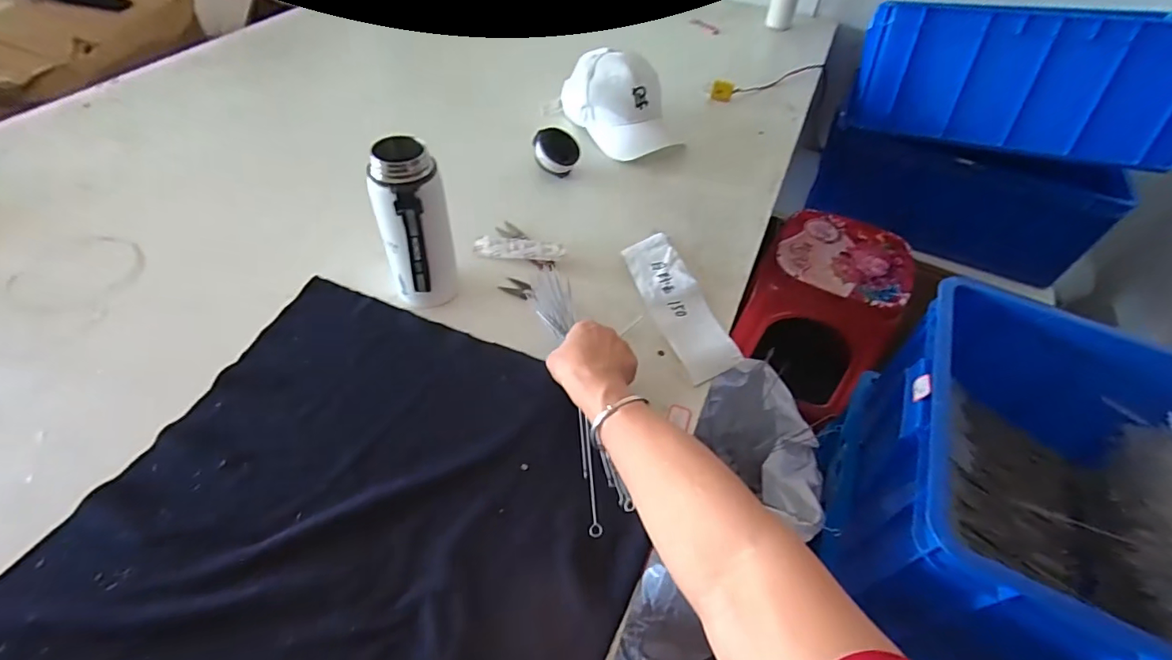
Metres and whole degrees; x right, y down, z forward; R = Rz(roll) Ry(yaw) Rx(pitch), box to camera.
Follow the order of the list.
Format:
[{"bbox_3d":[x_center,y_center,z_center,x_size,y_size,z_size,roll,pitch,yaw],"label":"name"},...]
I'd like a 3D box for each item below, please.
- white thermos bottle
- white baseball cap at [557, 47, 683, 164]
[{"bbox_3d":[-0.193,-0.108,0.594,0.076,0.203,0.070,-11,51,-14],"label":"white thermos bottle"},{"bbox_3d":[0.062,-0.441,0.984,0.153,0.122,0.249,-19,53,-21],"label":"white baseball cap"}]

